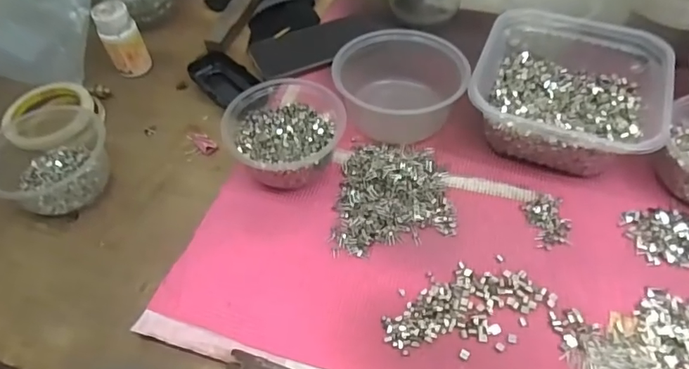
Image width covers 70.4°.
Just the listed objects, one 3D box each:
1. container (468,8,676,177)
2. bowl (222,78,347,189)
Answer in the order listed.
[{"bbox_3d":[0.225,-0.097,0.501,0.169,0.073,0.173,19,57,16],"label":"container"},{"bbox_3d":[-0.061,-0.052,0.492,0.114,0.059,0.122,-2,54,2],"label":"bowl"}]

